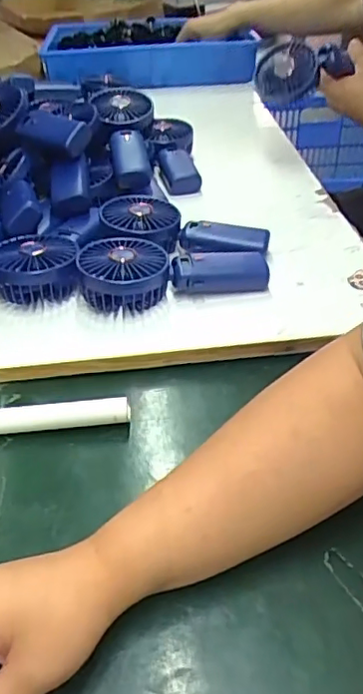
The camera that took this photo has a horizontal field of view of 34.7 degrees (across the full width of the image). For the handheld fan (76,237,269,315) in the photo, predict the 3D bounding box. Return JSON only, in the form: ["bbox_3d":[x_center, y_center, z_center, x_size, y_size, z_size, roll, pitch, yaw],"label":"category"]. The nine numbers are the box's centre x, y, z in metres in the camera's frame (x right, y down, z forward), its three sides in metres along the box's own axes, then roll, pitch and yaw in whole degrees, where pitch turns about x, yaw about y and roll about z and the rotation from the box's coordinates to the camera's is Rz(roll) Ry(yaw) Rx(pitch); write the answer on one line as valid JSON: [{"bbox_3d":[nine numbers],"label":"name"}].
[{"bbox_3d":[-0.008,-0.078,0.581,0.185,0.046,0.084,-11,40,-12],"label":"handheld fan"}]

